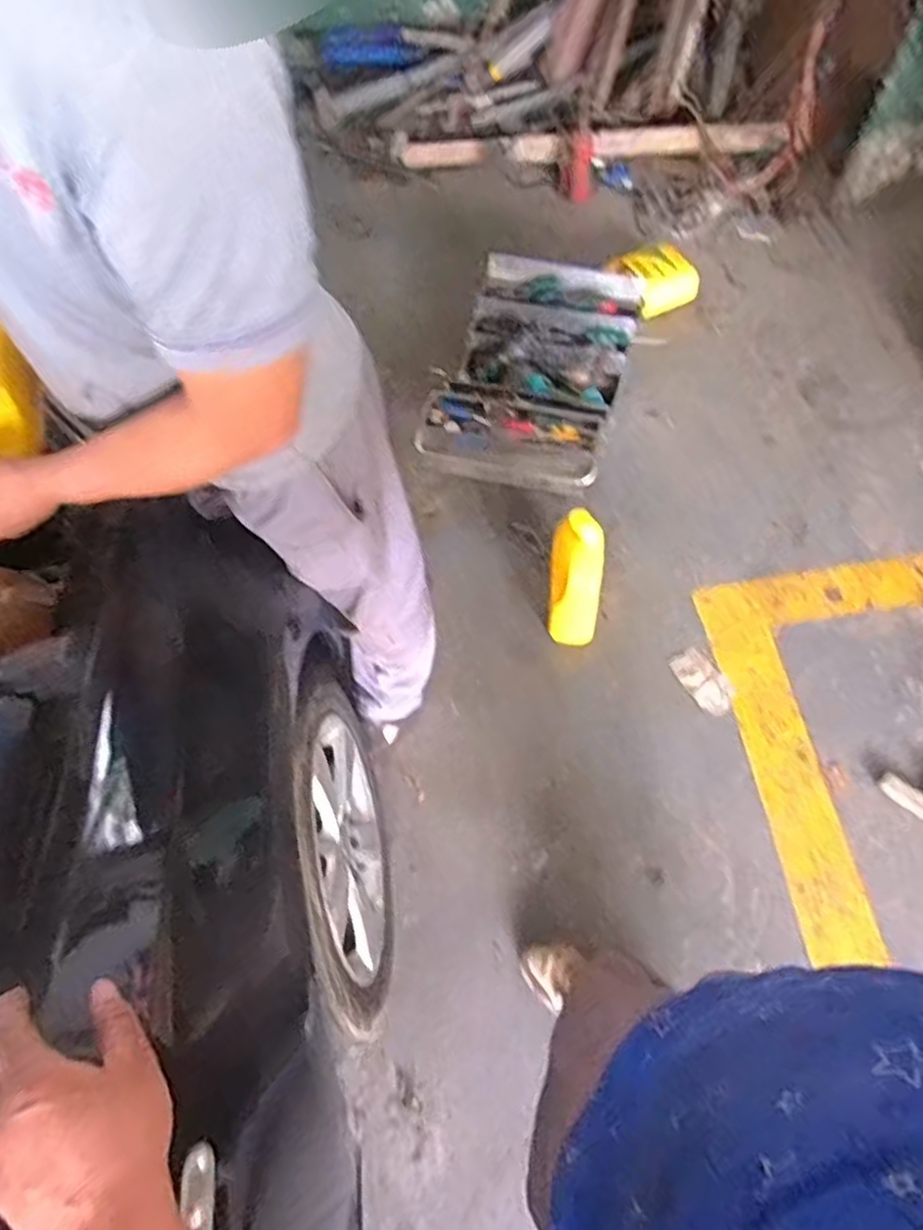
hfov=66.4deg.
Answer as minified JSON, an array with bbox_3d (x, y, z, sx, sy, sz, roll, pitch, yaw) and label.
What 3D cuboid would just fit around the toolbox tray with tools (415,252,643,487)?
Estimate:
[{"bbox_3d":[0.189,-0.617,1.757,0.431,0.144,0.653,14,63,9],"label":"toolbox tray with tools"}]

